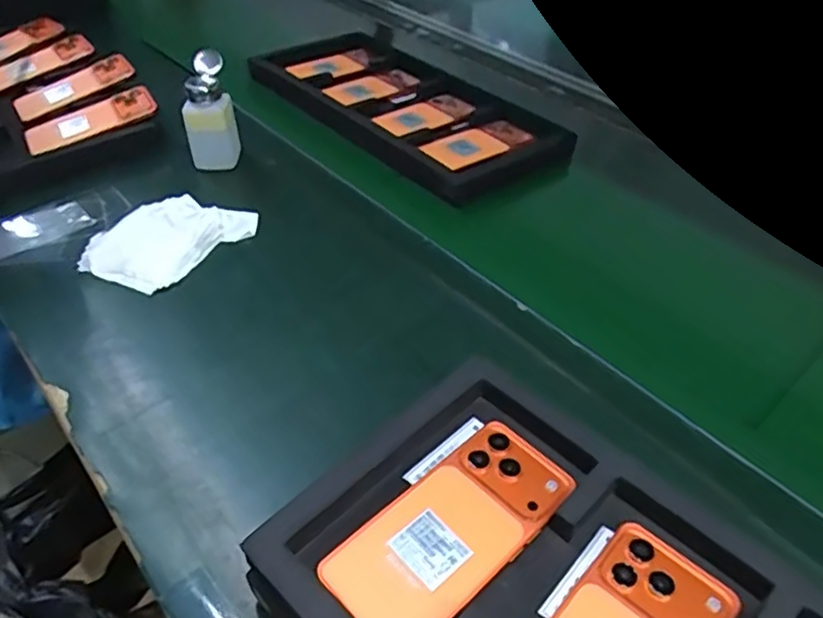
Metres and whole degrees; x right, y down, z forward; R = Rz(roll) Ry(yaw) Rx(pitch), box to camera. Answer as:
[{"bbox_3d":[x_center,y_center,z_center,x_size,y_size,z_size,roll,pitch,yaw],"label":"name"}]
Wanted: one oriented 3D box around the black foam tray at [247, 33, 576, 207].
[{"bbox_3d":[-0.029,-0.305,0.928,0.260,0.042,0.509,-27,49,-29],"label":"black foam tray"}]

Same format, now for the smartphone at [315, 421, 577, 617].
[{"bbox_3d":[0.026,0.133,0.393,0.159,0.006,0.075,-29,50,-34],"label":"smartphone"}]

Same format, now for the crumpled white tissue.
[{"bbox_3d":[-0.261,-0.076,0.681,0.113,0.022,0.156,25,46,24],"label":"crumpled white tissue"}]

